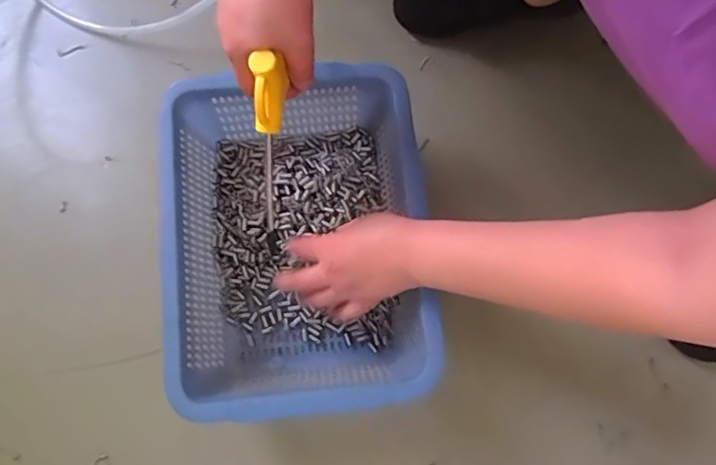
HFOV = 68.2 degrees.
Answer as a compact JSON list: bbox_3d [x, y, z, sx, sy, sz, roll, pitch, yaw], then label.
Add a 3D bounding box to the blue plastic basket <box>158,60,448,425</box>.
[{"bbox_3d":[-0.056,0.008,0.502,0.224,0.099,0.298,-5,78,-2],"label":"blue plastic basket"}]

